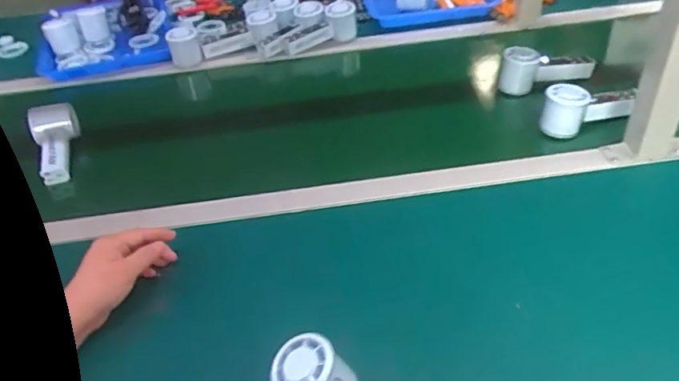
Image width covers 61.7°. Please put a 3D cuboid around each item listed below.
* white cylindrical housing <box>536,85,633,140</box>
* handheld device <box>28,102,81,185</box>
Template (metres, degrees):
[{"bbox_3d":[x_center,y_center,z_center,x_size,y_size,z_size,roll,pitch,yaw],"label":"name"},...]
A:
[{"bbox_3d":[0.348,-0.121,0.797,0.127,0.063,0.046,-16,41,-13],"label":"white cylindrical housing"},{"bbox_3d":[-0.415,-0.064,0.822,0.061,0.052,0.121,-11,56,-8],"label":"handheld device"}]

